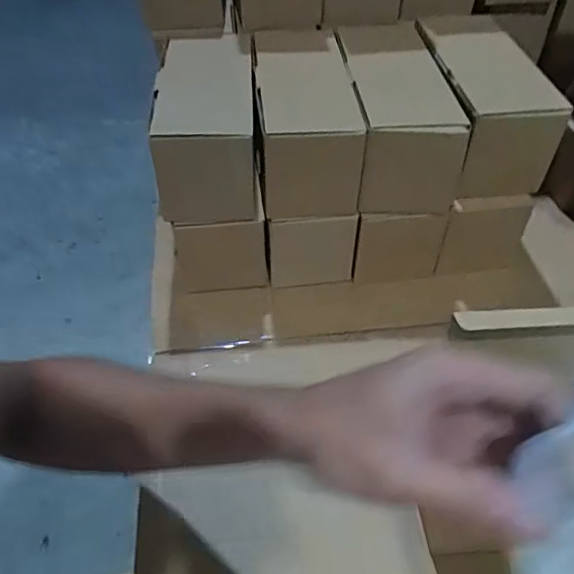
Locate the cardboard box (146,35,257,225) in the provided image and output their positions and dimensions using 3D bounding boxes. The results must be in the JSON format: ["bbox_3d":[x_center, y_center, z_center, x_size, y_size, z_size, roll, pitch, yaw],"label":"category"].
[{"bbox_3d":[-0.082,-0.164,0.570,0.093,0.099,0.212,-3,44,-4],"label":"cardboard box"}]

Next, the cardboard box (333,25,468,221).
[{"bbox_3d":[0.118,-0.191,0.610,0.094,0.106,0.244,0,44,-1],"label":"cardboard box"}]

